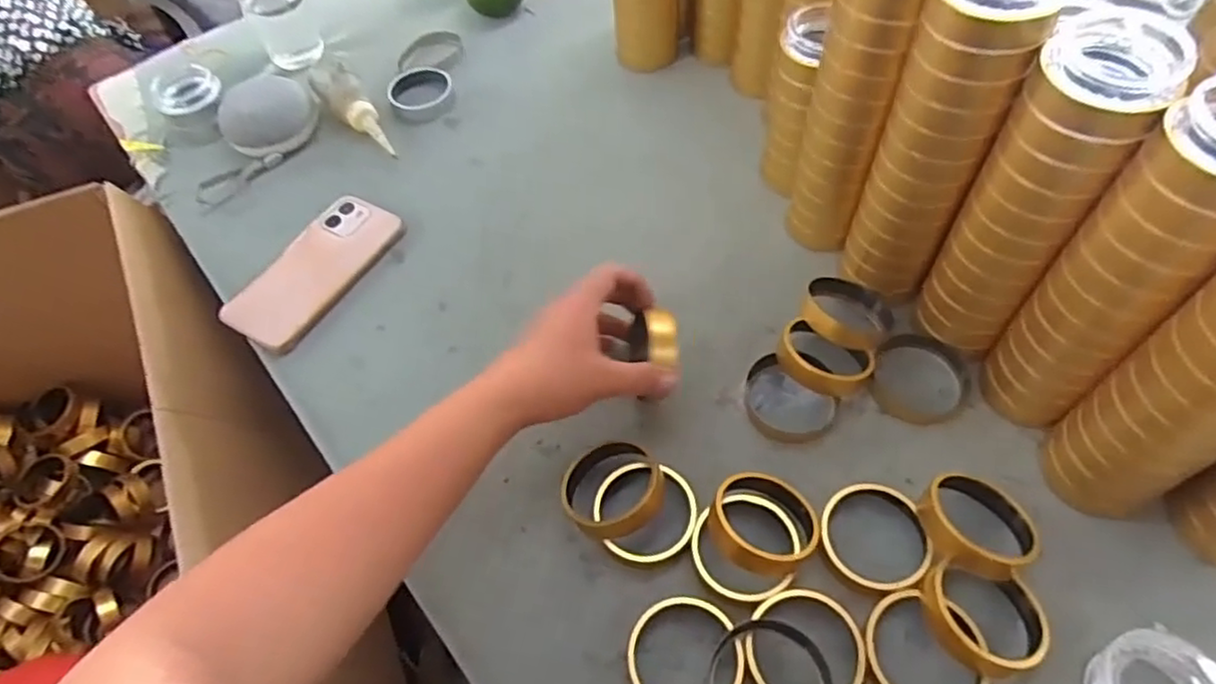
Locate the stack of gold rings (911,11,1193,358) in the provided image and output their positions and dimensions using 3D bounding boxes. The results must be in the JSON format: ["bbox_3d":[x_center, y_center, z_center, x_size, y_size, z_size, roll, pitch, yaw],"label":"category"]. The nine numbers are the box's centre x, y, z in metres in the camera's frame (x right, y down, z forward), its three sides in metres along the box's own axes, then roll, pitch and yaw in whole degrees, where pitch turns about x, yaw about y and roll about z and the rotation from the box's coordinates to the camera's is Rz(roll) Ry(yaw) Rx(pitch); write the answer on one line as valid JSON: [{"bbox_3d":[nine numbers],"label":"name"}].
[{"bbox_3d":[0.273,-0.093,0.444,0.067,0.227,0.080,30,63,22],"label":"stack of gold rings"}]

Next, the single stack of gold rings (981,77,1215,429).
[{"bbox_3d":[0.304,-0.037,0.409,0.070,0.232,0.063,-38,61,-20],"label":"single stack of gold rings"}]

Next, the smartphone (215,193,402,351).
[{"bbox_3d":[-0.262,-0.067,0.620,0.081,0.012,0.169,29,59,15],"label":"smartphone"}]

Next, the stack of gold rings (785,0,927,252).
[{"bbox_3d":[0.183,-0.177,0.504,0.064,0.262,0.059,17,59,15],"label":"stack of gold rings"}]

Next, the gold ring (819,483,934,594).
[{"bbox_3d":[0.174,0.129,0.452,0.068,0.024,0.069,-2,56,3],"label":"gold ring"}]

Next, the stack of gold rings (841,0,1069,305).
[{"bbox_3d":[0.224,-0.138,0.475,0.064,0.246,0.067,16,60,16],"label":"stack of gold rings"}]

